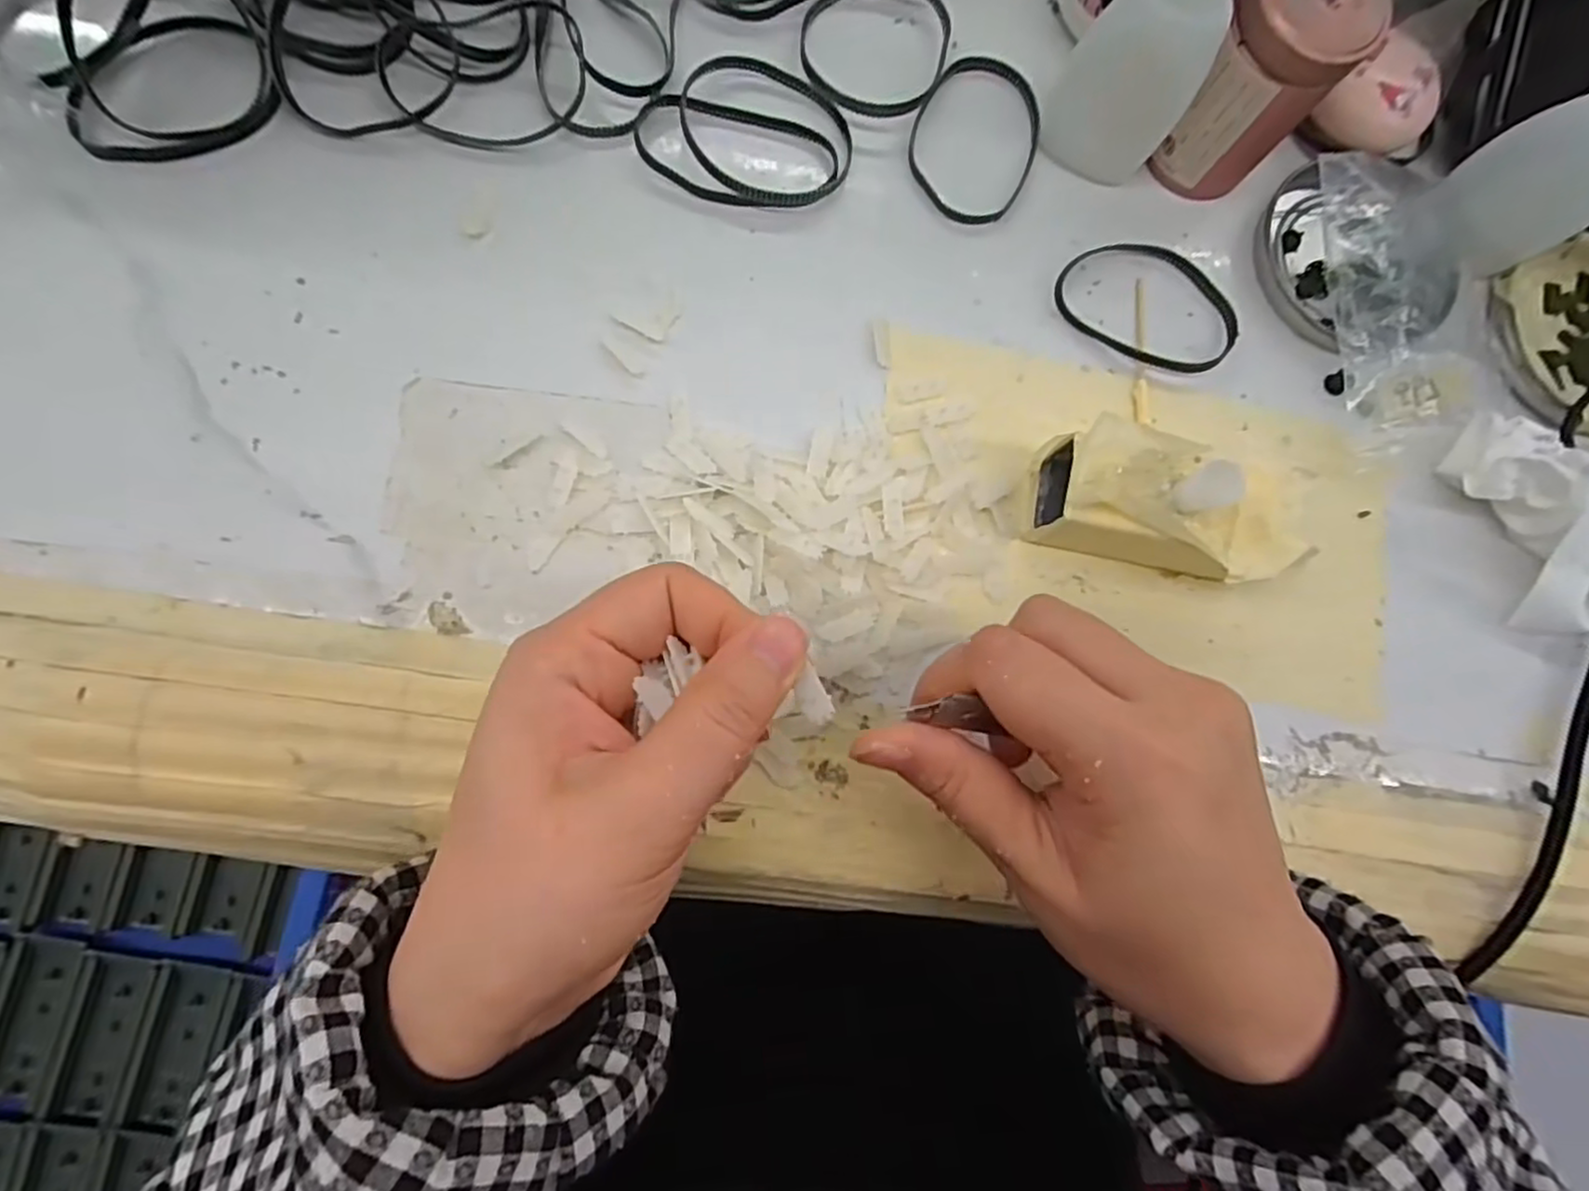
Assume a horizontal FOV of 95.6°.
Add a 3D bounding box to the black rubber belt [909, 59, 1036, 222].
[{"bbox_3d":[0.070,-0.175,0.275,0.048,0.004,0.069,26,81,-3],"label":"black rubber belt"}]

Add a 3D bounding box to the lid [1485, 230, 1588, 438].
[{"bbox_3d":[0.315,-0.102,0.289,0.077,0.015,0.076,1,83,-6],"label":"lid"}]

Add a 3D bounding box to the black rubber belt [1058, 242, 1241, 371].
[{"bbox_3d":[0.136,-0.111,0.273,0.071,0.009,0.048,28,81,-2],"label":"black rubber belt"}]

